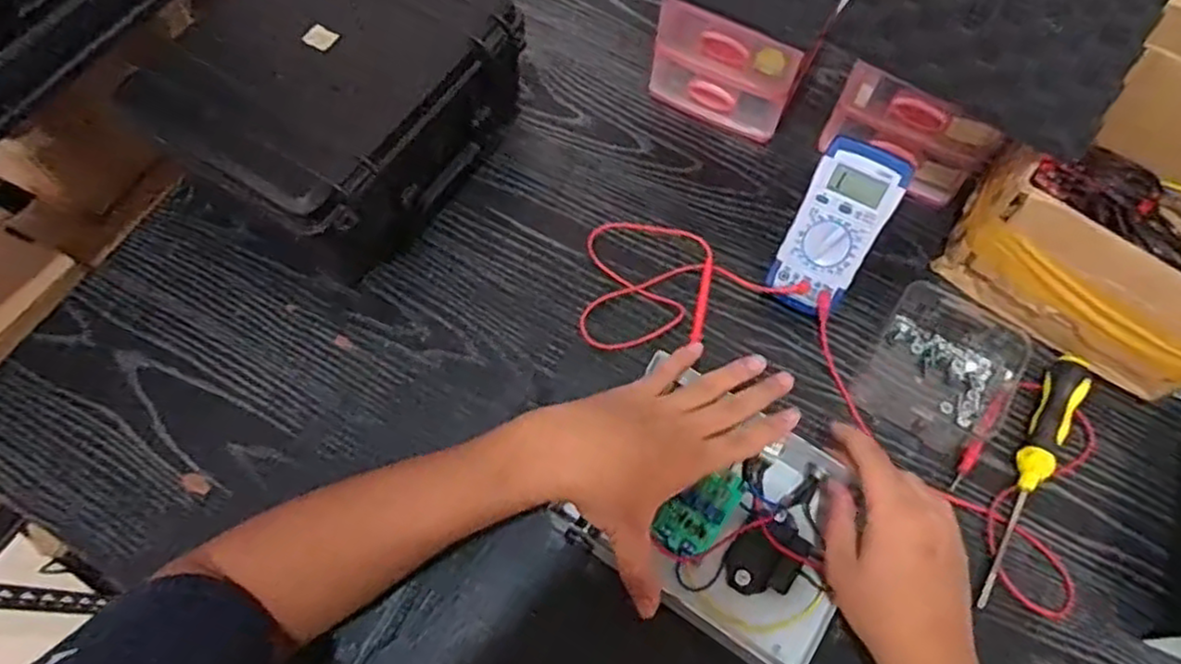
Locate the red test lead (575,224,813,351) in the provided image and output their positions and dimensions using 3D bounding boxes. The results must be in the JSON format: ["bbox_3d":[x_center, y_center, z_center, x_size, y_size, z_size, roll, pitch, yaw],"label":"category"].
[{"bbox_3d":[0.082,-0.047,0.608,0.182,0.033,0.109,-6,67,-3],"label":"red test lead"}]

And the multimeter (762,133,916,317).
[{"bbox_3d":[0.198,-0.082,0.583,0.065,0.029,0.142,28,110,11],"label":"multimeter"}]

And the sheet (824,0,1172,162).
[{"bbox_3d":[0.328,-0.265,0.542,0.192,0.033,0.242,34,71,13],"label":"sheet"}]

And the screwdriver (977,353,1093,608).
[{"bbox_3d":[0.337,0.108,0.541,0.025,0.027,0.207,28,70,11],"label":"screwdriver"}]

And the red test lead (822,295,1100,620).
[{"bbox_3d":[0.269,0.092,0.553,0.244,0.028,0.165,23,74,10],"label":"red test lead"}]

